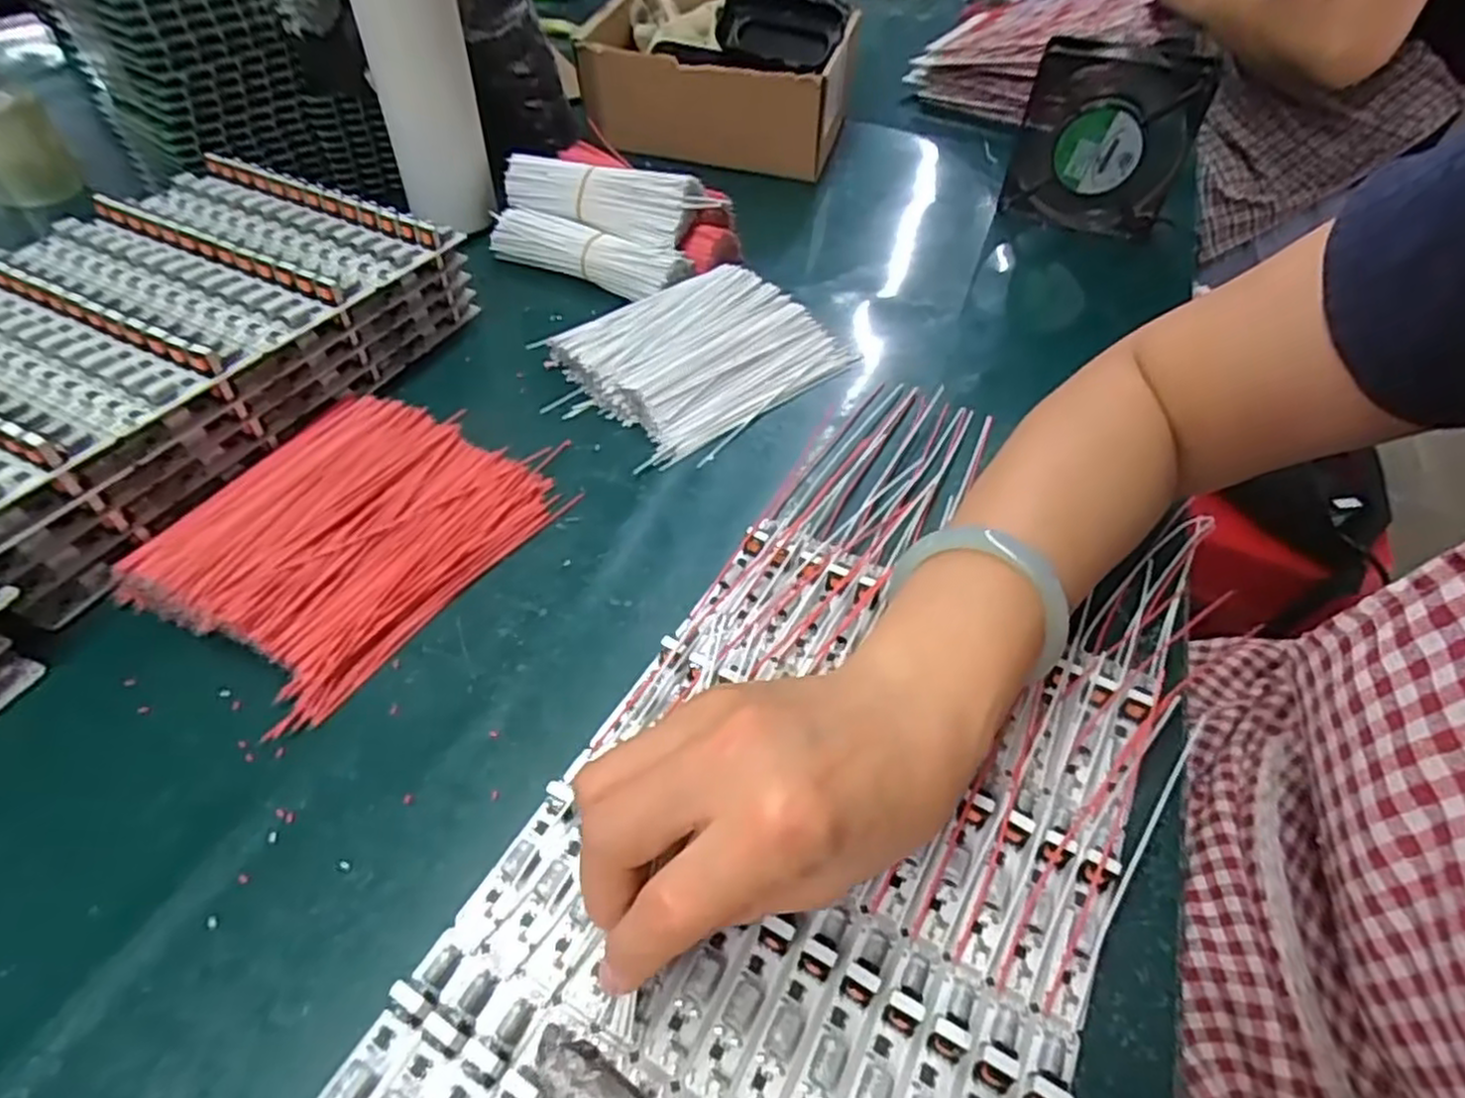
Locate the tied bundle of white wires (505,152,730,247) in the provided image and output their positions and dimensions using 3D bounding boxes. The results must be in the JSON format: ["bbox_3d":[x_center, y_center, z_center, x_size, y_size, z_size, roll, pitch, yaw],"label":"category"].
[{"bbox_3d":[-0.088,-0.246,0.520,0.160,0.042,0.051,18,52,7],"label":"tied bundle of white wires"}]

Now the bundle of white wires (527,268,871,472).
[{"bbox_3d":[-0.022,-0.123,0.460,0.165,0.031,0.125,-36,58,-29],"label":"bundle of white wires"}]

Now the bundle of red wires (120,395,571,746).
[{"bbox_3d":[-0.183,-0.014,0.355,0.138,0.026,0.164,27,53,21],"label":"bundle of red wires"}]

